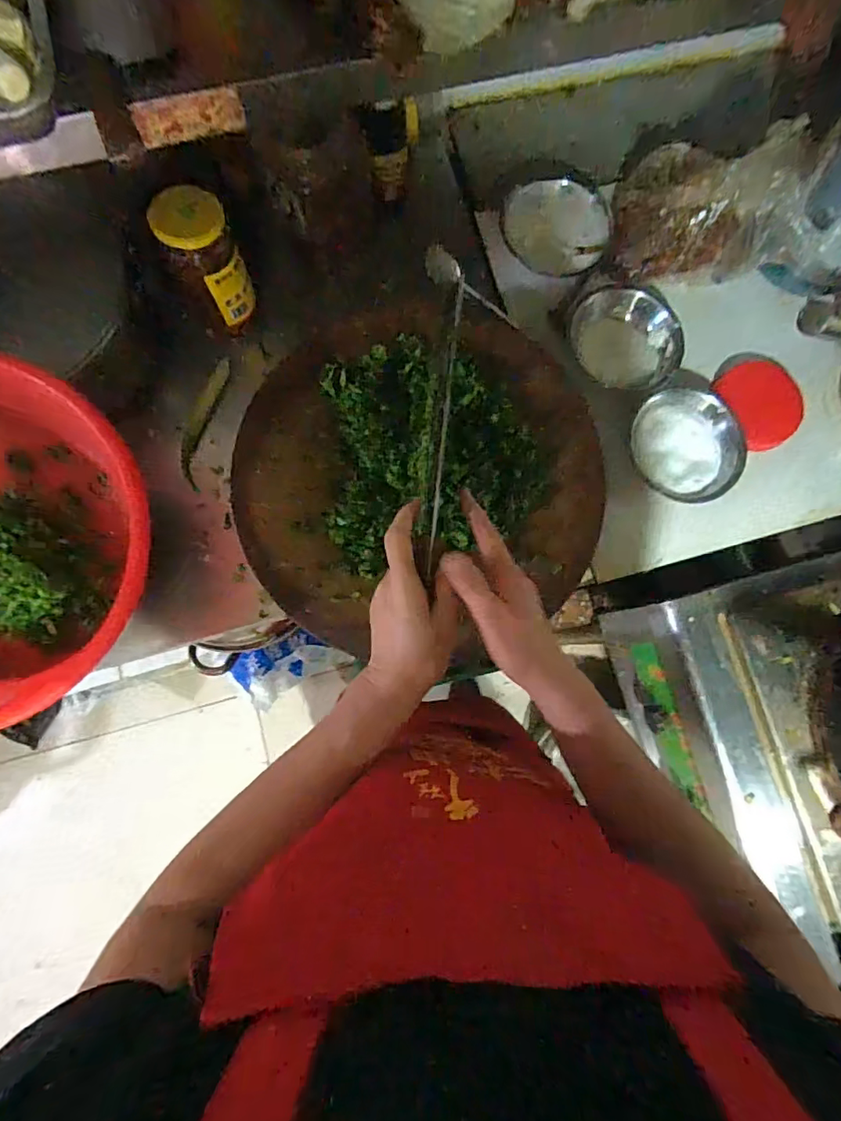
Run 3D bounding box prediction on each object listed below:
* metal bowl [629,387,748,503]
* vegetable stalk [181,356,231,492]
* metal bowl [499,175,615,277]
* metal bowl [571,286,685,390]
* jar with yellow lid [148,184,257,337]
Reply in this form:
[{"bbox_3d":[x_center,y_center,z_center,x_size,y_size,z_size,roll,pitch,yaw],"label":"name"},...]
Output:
[{"bbox_3d":[0.375,-0.162,0.727,0.142,0.051,0.152,0,80,-2],"label":"metal bowl"},{"bbox_3d":[-0.318,-0.201,0.765,0.036,0.026,0.190,21,94,2],"label":"vegetable stalk"},{"bbox_3d":[0.200,-0.492,0.769,0.154,0.037,0.131,15,95,-7],"label":"metal bowl"},{"bbox_3d":[0.299,-0.321,0.747,0.139,0.041,0.146,0,80,-2],"label":"metal bowl"},{"bbox_3d":[-0.276,-0.371,0.661,0.089,0.161,0.076,3,80,-2],"label":"jar with yellow lid"}]

